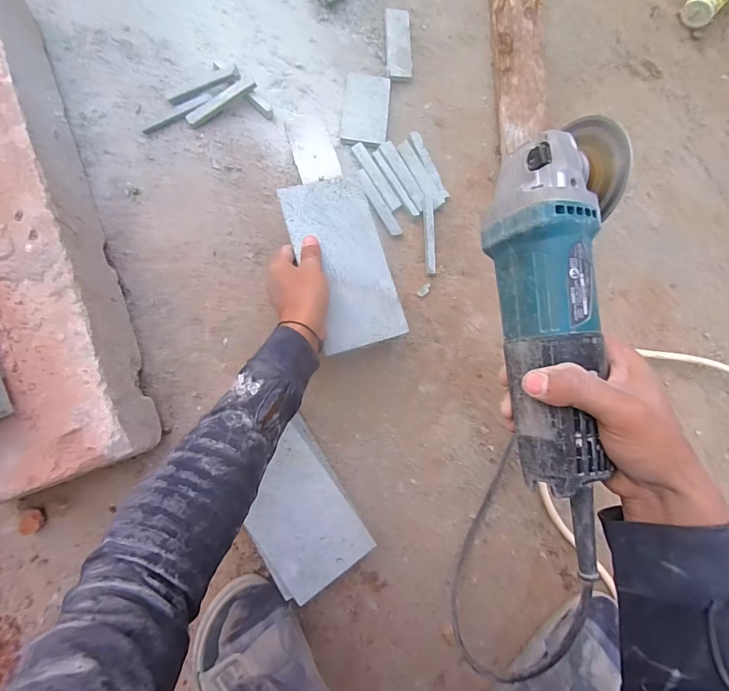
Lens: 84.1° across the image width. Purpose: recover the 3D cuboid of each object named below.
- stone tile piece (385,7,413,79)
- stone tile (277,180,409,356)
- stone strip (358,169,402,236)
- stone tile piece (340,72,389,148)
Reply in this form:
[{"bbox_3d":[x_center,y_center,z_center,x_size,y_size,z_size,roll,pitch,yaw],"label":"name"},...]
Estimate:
[{"bbox_3d":[0.047,-0.413,0.555,0.035,0.014,0.104,-1,82,-2],"label":"stone tile piece"},{"bbox_3d":[-0.023,-0.096,0.461,0.096,0.014,0.197,-19,83,-4],"label":"stone tile"},{"bbox_3d":[0.017,-0.183,0.524,0.016,0.010,0.097,-32,85,-6],"label":"stone strip"},{"bbox_3d":[0.002,-0.313,0.537,0.059,0.012,0.109,5,82,-1],"label":"stone tile piece"}]

